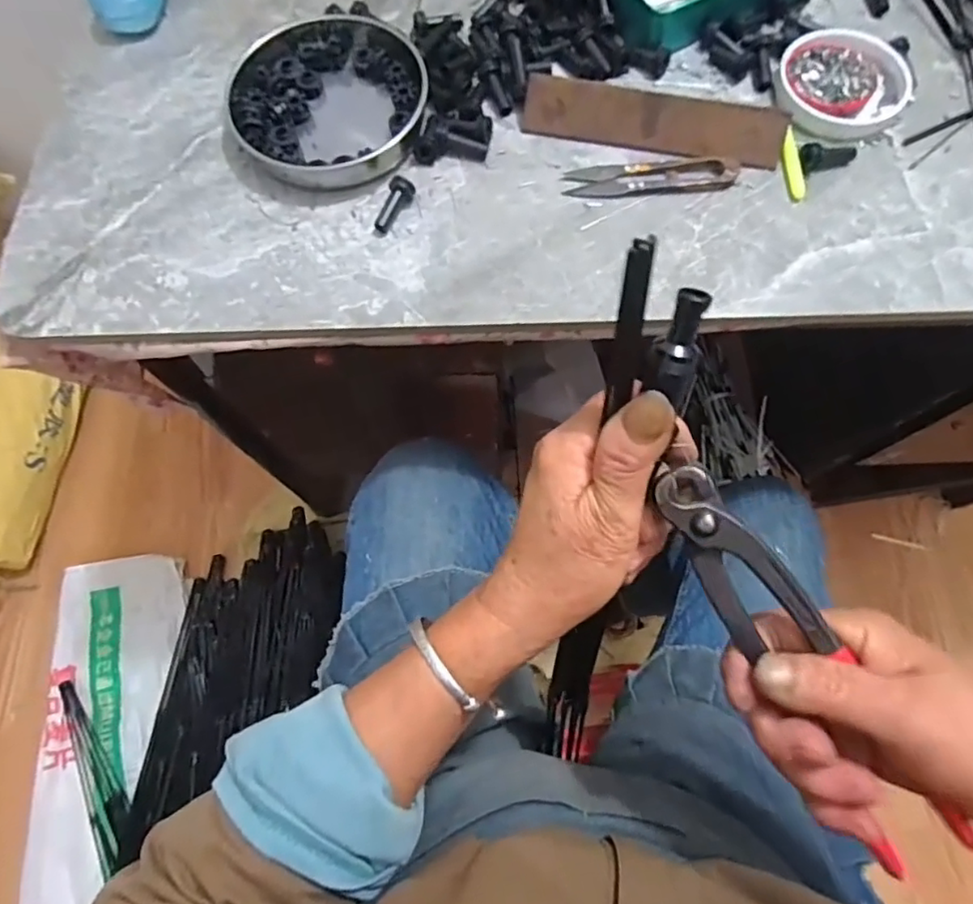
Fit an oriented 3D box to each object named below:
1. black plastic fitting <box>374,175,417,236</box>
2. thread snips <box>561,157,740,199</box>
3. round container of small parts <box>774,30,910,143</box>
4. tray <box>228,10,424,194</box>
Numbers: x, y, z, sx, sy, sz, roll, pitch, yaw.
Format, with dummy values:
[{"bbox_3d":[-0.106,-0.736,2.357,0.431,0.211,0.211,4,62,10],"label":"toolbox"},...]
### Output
[{"bbox_3d":[-0.064,-0.168,0.412,0.013,0.011,0.039,28,89,10],"label":"black plastic fitting"},{"bbox_3d":[0.113,-0.192,0.419,0.117,0.009,0.029,-3,71,0],"label":"thread snips"},{"bbox_3d":[0.261,-0.268,0.441,0.091,0.013,0.083,0,71,1],"label":"round container of small parts"},{"bbox_3d":[-0.114,-0.258,0.438,0.133,0.025,0.136,0,71,1],"label":"tray"}]

